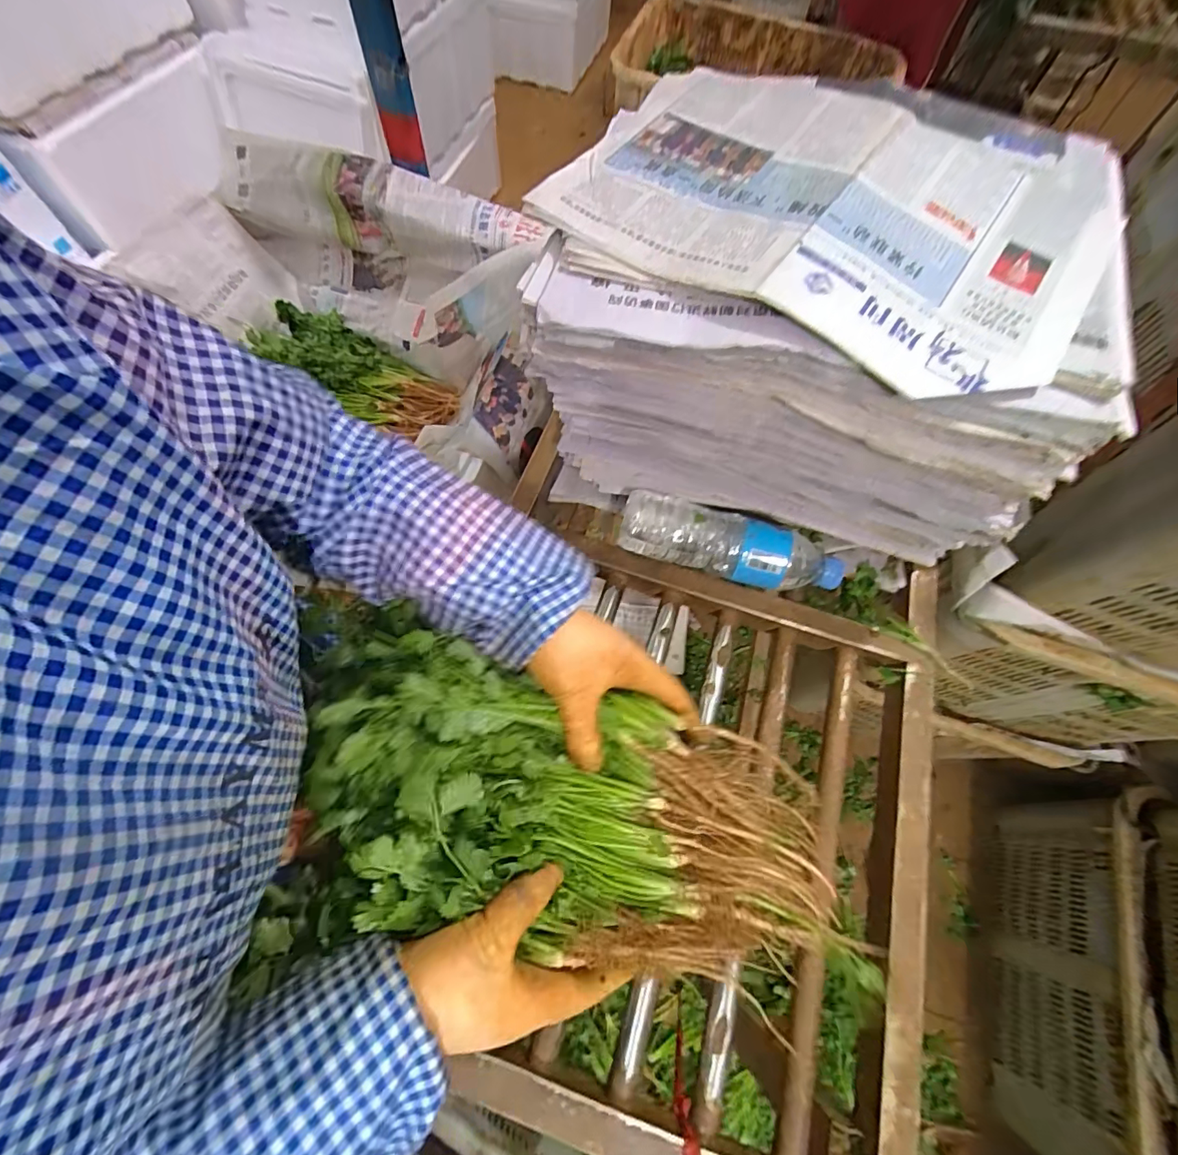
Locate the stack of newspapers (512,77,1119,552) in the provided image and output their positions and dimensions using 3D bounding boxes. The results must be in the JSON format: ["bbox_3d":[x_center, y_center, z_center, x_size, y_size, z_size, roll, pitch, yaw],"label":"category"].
[{"bbox_3d":[0.185,-0.241,0.480,0.427,0.222,0.339,17,67,4],"label":"stack of newspapers"}]

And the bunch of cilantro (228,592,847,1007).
[{"bbox_3d":[-0.043,0.169,0.338,0.381,0.102,0.221,14,67,5],"label":"bunch of cilantro"}]

